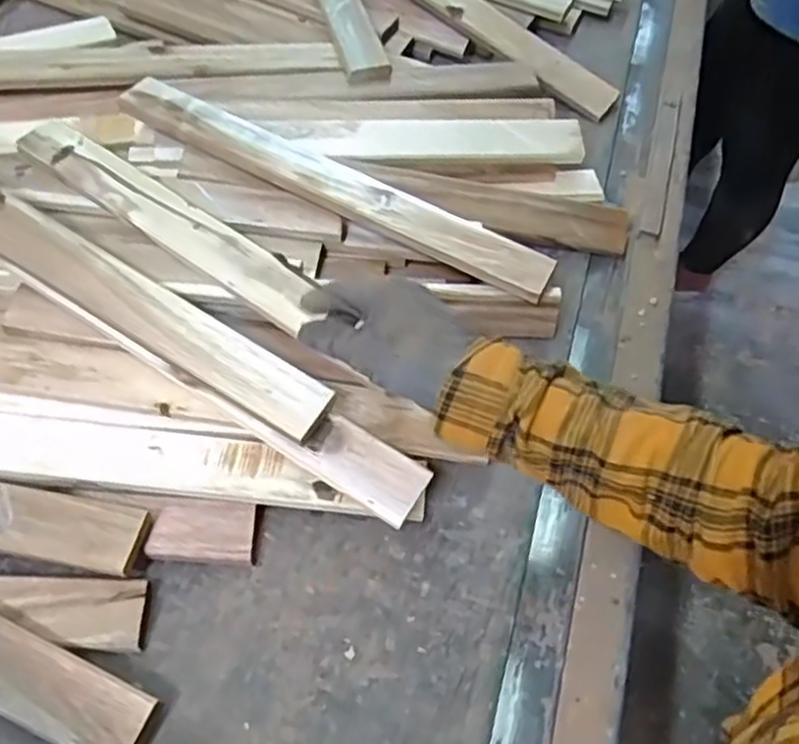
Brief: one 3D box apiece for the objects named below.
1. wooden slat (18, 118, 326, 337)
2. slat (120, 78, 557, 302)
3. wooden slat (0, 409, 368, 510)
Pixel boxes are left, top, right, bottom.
[{"bbox_3d":[-0.216,-0.144,0.668,0.341,0.013,0.050,33,62,15],"label":"wooden slat"},{"bbox_3d":[-0.065,-0.184,0.705,0.449,0.019,0.053,27,66,8],"label":"slat"},{"bbox_3d":[-0.234,0.064,0.586,0.383,0.012,0.056,6,62,-3],"label":"wooden slat"}]

